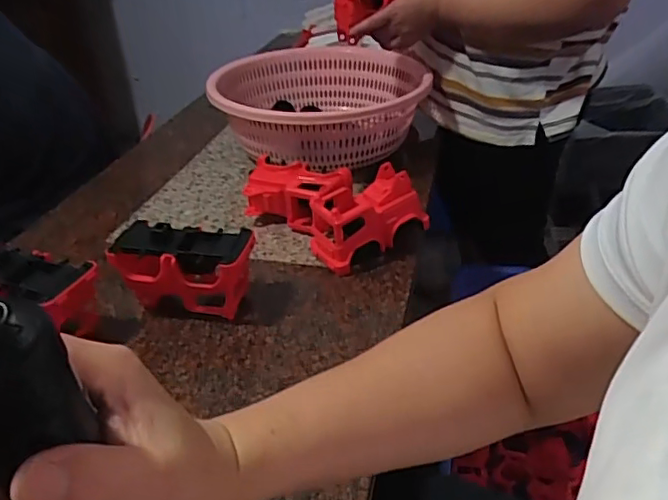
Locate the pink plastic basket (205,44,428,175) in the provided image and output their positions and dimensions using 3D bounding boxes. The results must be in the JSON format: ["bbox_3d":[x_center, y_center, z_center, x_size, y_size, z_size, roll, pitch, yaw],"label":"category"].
[{"bbox_3d":[-0.019,-0.244,1.031,0.341,0.152,0.365,3,32,9],"label":"pink plastic basket"}]

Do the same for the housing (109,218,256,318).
[{"bbox_3d":[-0.166,0.023,0.669,0.154,0.099,0.073,5,33,11],"label":"housing"}]

